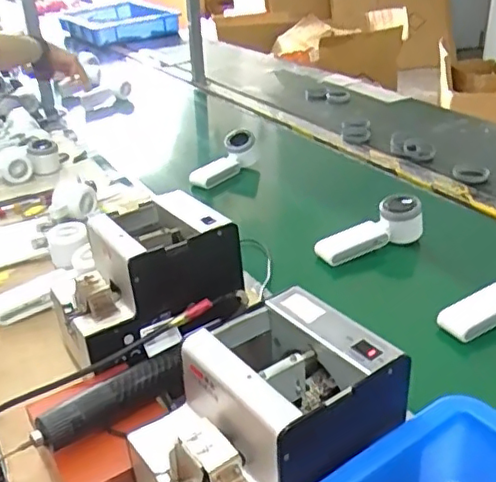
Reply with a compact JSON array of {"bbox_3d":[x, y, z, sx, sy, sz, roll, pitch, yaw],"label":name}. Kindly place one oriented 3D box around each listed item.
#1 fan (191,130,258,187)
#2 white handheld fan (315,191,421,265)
[{"bbox_3d":[-0.044,-0.142,1.144,0.159,0.068,0.049,-43,7,-24],"label":"fan"},{"bbox_3d":[0.172,-0.011,0.868,0.161,0.070,0.045,-24,31,-11],"label":"white handheld fan"}]

